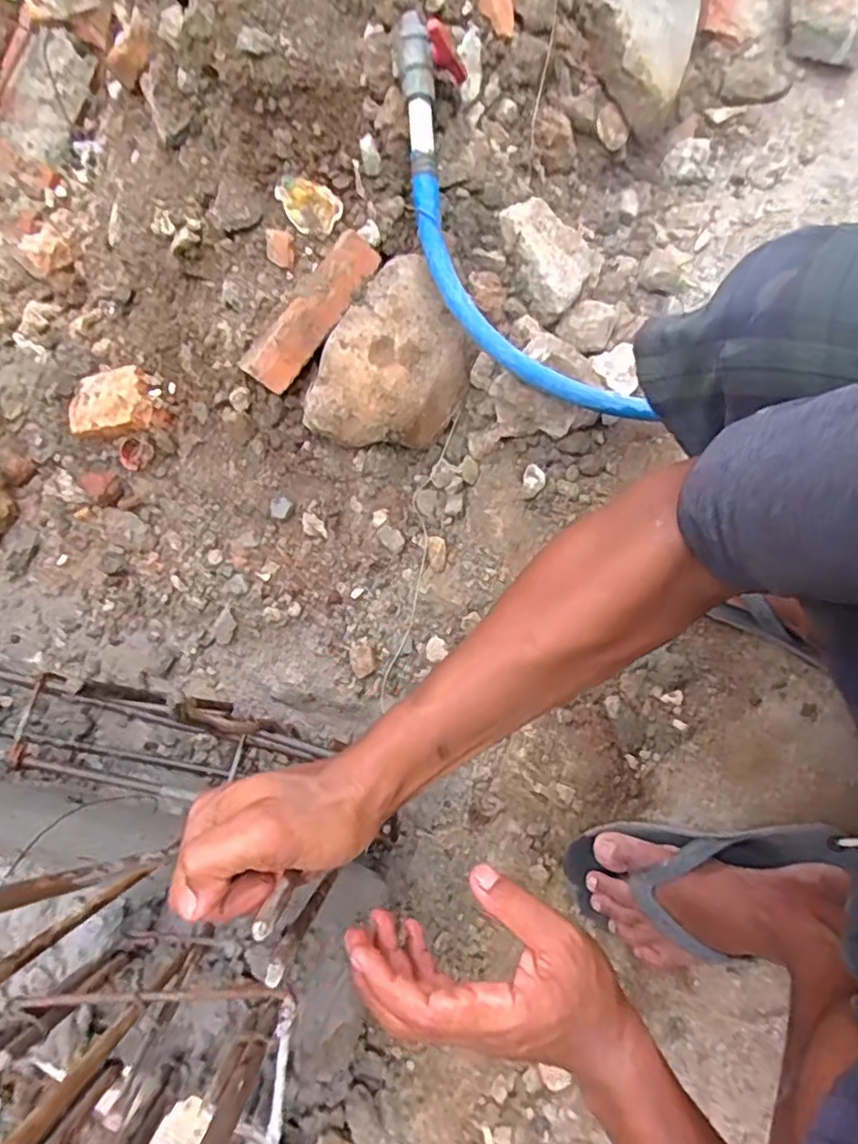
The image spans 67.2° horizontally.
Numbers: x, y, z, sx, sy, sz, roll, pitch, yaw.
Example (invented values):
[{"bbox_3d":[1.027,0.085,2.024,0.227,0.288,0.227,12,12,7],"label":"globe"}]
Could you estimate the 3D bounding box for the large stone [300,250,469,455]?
[{"bbox_3d":[-0.037,-0.233,0.725,0.158,0.090,0.201,18,95,-3],"label":"large stone"}]

